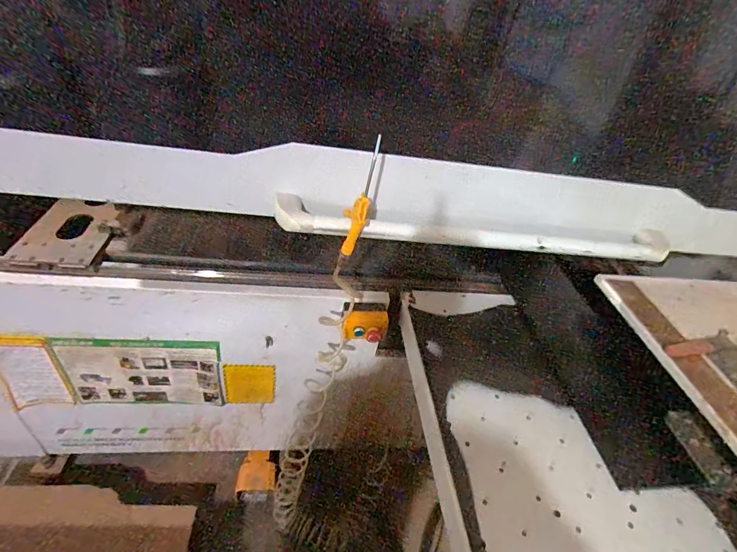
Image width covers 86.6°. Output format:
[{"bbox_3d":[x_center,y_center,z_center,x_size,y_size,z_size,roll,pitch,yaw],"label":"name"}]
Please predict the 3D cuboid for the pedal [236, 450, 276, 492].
[{"bbox_3d":[-0.414,0.735,1.464,0.141,0.103,0.114,9,39,-4],"label":"pedal"}]

